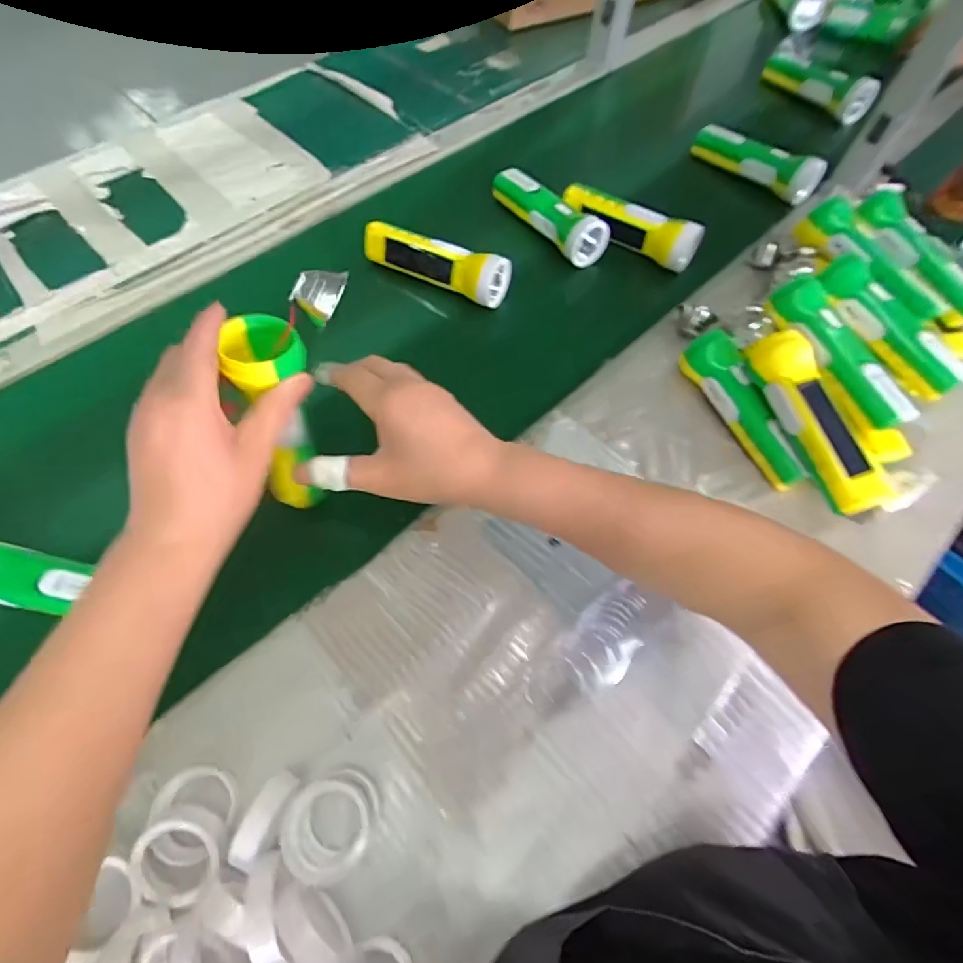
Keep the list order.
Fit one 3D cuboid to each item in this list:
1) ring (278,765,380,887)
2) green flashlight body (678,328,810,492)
[{"bbox_3d":[-0.096,0.223,0.326,0.058,0.023,0.056,1,62,-2],"label":"ring"},{"bbox_3d":[0.245,-0.067,0.469,0.034,0.050,0.155,-18,65,-12],"label":"green flashlight body"}]

